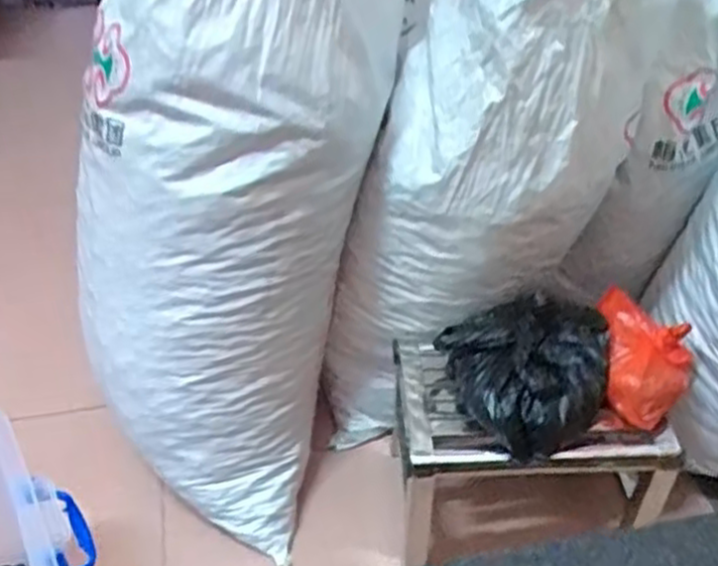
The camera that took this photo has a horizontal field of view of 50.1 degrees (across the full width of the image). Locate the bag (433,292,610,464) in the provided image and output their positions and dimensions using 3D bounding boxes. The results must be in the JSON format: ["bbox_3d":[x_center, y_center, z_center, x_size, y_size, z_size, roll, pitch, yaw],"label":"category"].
[{"bbox_3d":[0.193,0.096,0.828,0.178,0.081,0.159,-7,40,-7],"label":"bag"}]

